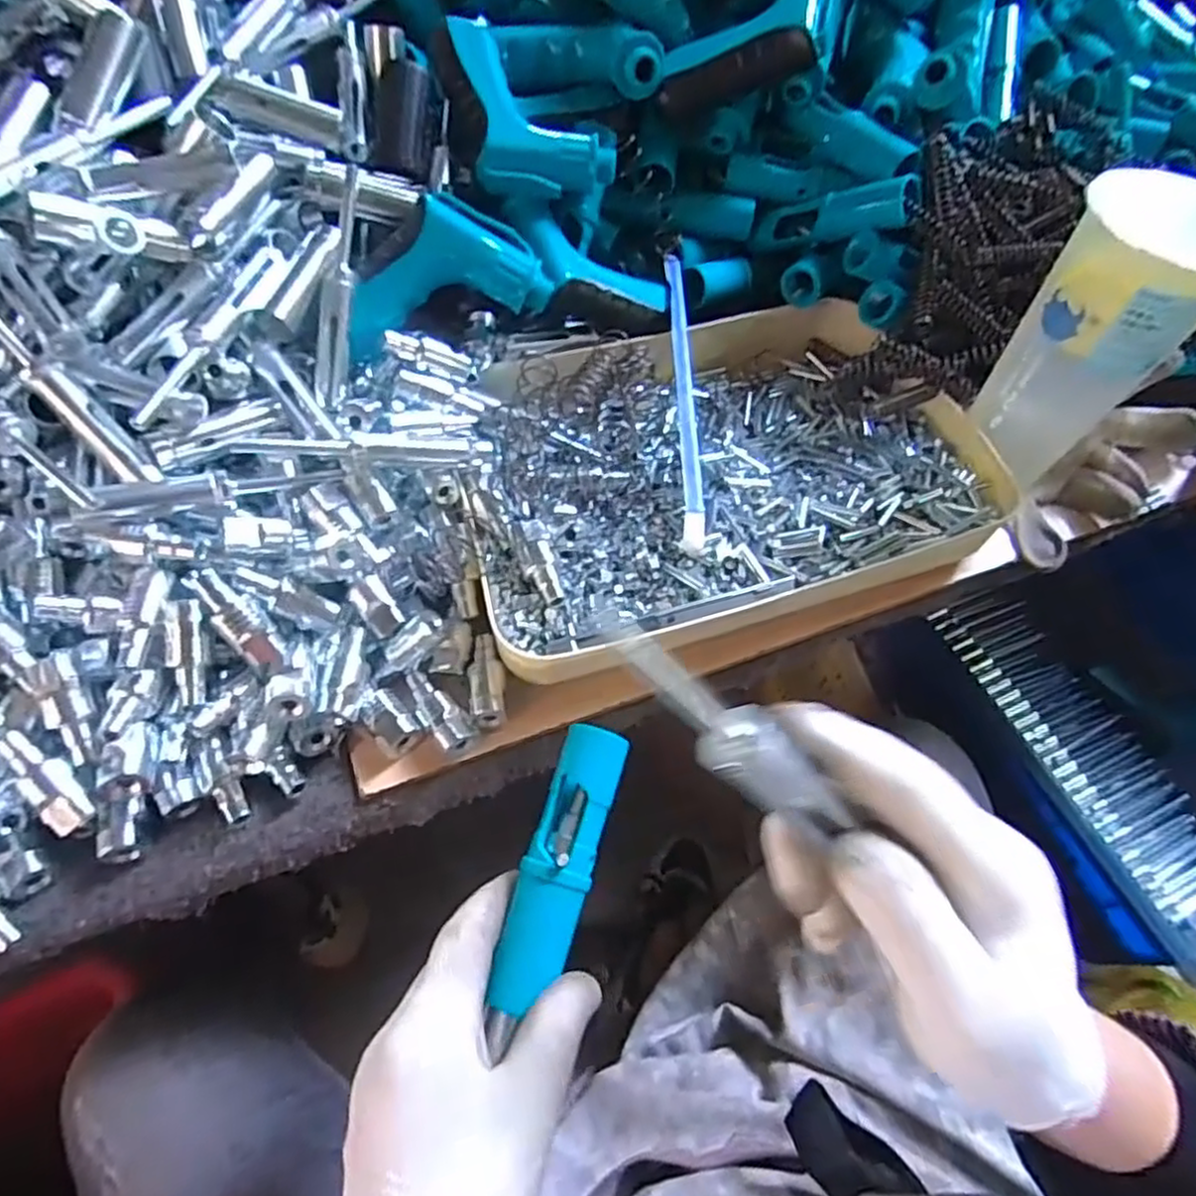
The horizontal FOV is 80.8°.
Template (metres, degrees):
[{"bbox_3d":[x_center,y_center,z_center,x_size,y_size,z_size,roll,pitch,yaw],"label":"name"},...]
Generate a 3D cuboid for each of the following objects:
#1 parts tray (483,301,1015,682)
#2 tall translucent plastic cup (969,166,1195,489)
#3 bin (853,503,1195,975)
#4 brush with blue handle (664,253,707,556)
[{"bbox_3d":[0.074,-0.082,0.440,0.318,0.053,0.225,-16,60,-12],"label":"parts tray"},{"bbox_3d":[0.274,-0.139,0.391,0.078,0.151,0.081,-31,64,-19],"label":"tall translucent plastic cup"},{"bbox_3d":[0.473,0.104,0.616,0.274,0.157,0.323,-17,60,-12],"label":"bin"},{"bbox_3d":[0.056,-0.132,0.444,0.017,0.027,0.236,1,58,-1],"label":"brush with blue handle"}]

